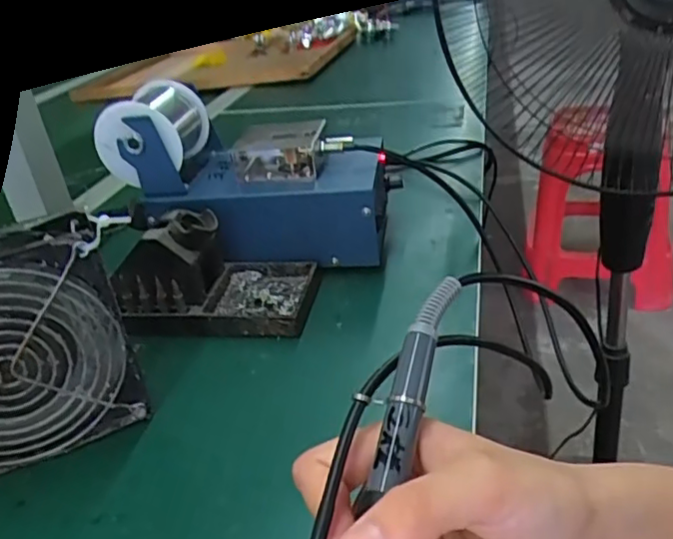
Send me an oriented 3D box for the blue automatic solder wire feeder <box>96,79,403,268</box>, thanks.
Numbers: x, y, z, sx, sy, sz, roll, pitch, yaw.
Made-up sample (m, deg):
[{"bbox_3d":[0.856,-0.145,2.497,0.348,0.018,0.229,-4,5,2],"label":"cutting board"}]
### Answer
[{"bbox_3d":[-0.066,-0.070,0.489,0.210,0.131,0.104,0,31,11],"label":"blue automatic solder wire feeder"}]

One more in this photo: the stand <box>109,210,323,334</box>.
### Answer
[{"bbox_3d":[-0.084,-0.001,0.437,0.129,0.071,0.078,-2,30,8],"label":"stand"}]

